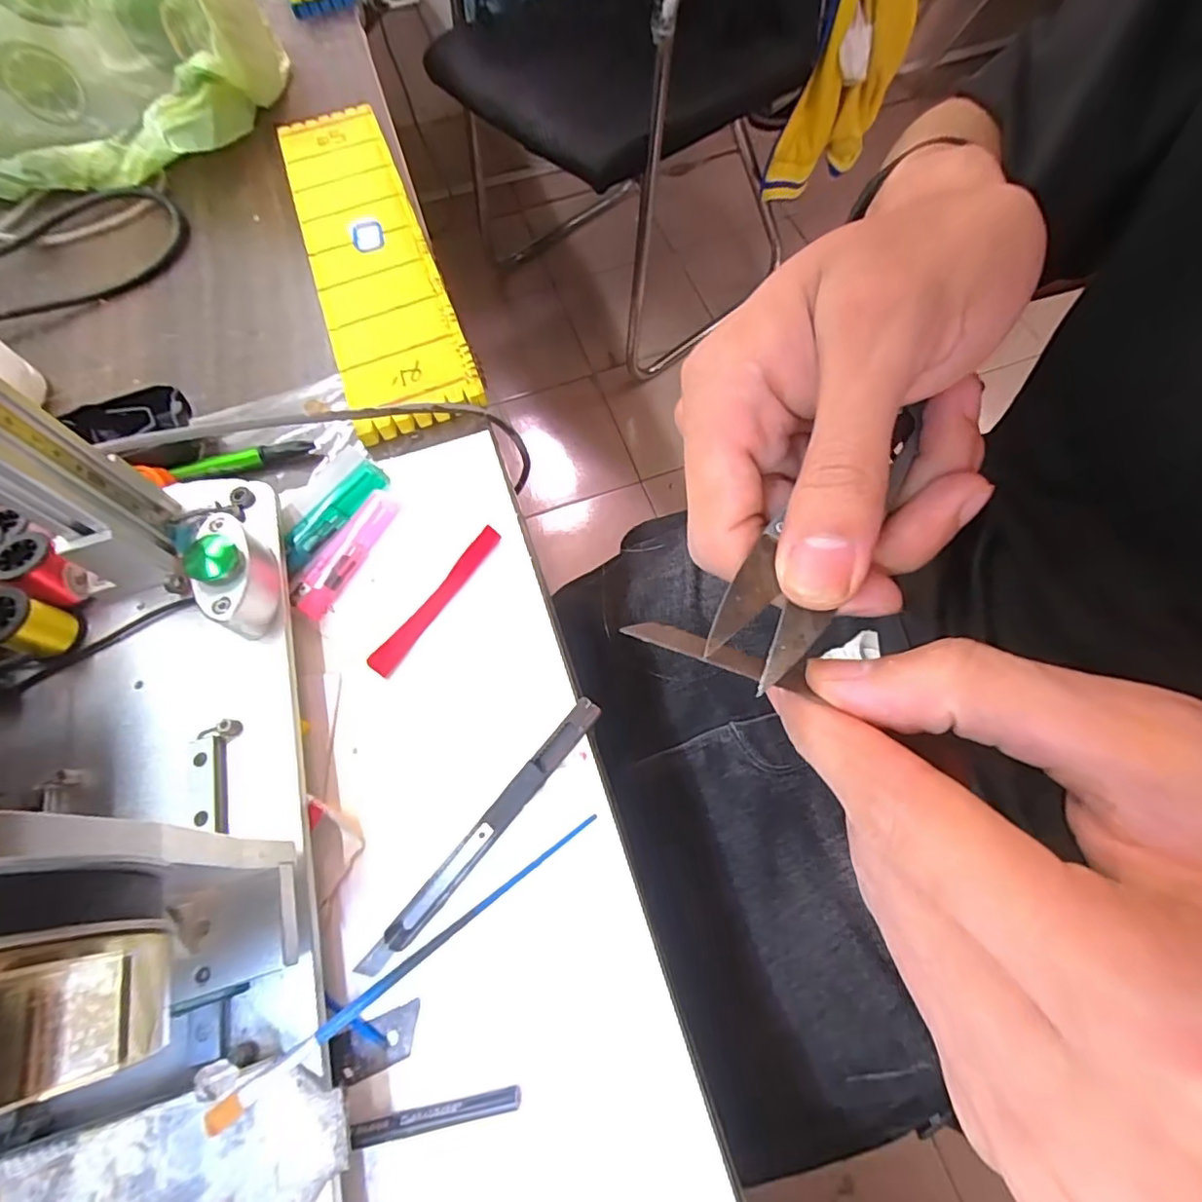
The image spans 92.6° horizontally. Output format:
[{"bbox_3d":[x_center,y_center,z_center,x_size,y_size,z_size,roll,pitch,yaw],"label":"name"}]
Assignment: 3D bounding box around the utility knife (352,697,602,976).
[{"bbox_3d":[-0.049,0.099,0.250,0.012,0.008,0.140,36,73,17],"label":"utility knife"}]

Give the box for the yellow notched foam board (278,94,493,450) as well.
[{"bbox_3d":[-0.171,-0.258,0.421,0.080,0.023,0.355,-21,67,-6],"label":"yellow notched foam board"}]

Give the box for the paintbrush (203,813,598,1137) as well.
[{"bbox_3d":[-0.069,0.136,0.224,0.161,0.023,0.007,-36,69,-14],"label":"paintbrush"}]

